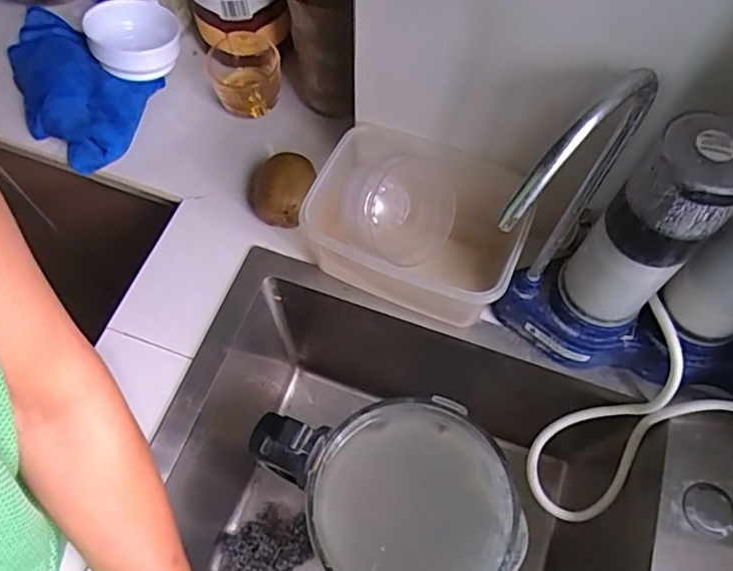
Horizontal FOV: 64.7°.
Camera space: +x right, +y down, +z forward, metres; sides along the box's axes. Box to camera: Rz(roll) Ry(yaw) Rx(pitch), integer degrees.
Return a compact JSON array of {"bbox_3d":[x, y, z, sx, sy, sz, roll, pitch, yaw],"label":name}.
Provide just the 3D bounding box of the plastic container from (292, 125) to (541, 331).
[{"bbox_3d":[0.042,-0.046,0.483,0.173,0.078,0.121,18,65,8],"label":"plastic container"}]

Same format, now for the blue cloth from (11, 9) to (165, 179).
[{"bbox_3d":[-0.295,-0.197,0.571,0.180,0.037,0.116,34,68,14],"label":"blue cloth"}]

